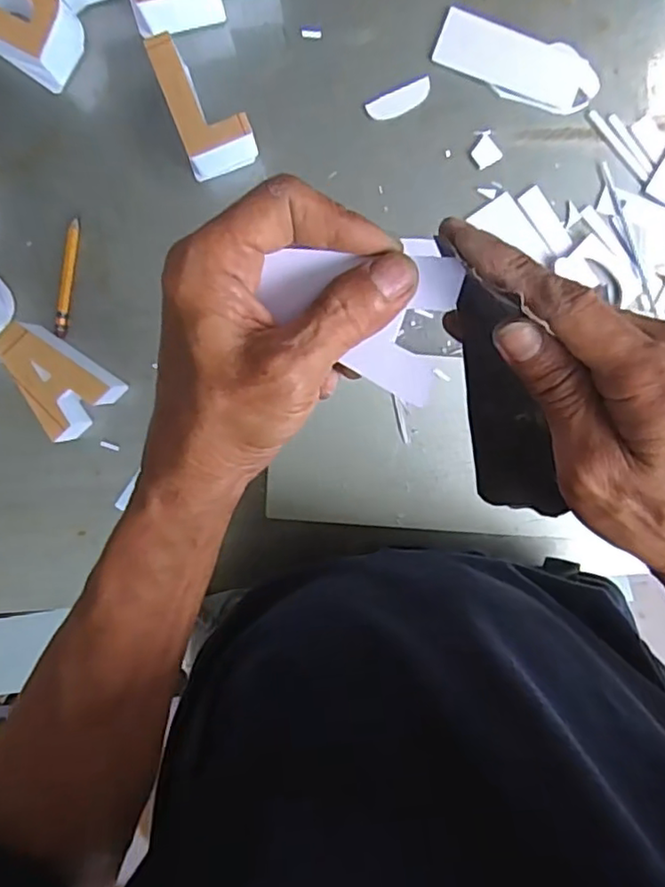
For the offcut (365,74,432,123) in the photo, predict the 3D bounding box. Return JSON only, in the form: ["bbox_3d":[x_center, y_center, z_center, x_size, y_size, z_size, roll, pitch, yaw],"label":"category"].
[{"bbox_3d":[0.050,-0.256,0.461,0.049,0.004,0.018,-23,96,3],"label":"offcut"}]

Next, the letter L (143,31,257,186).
[{"bbox_3d":[-0.091,-0.244,0.442,0.049,0.049,0.084,-19,96,2],"label":"letter L"}]

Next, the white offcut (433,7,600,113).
[{"bbox_3d":[0.137,-0.282,0.458,0.119,0.004,0.047,19,91,1],"label":"white offcut"}]

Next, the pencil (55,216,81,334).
[{"bbox_3d":[-0.205,-0.127,0.477,0.009,0.008,0.088,9,96,-1],"label":"pencil"}]

